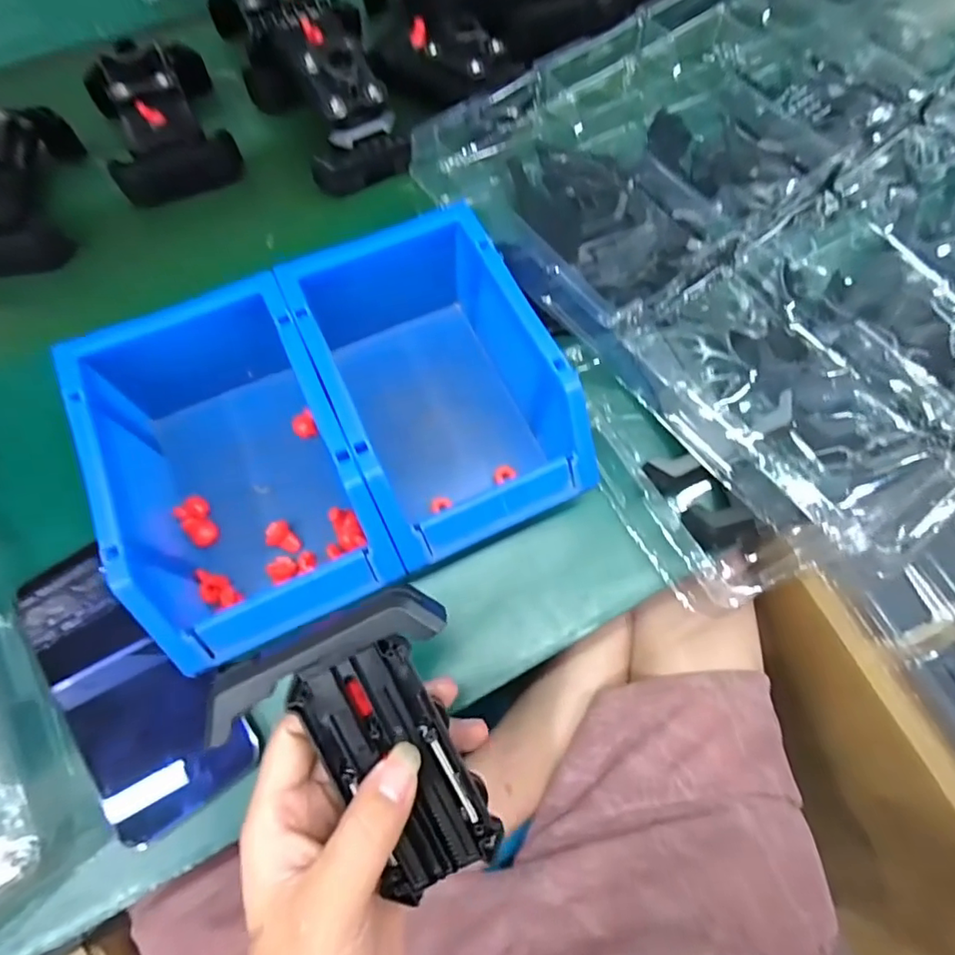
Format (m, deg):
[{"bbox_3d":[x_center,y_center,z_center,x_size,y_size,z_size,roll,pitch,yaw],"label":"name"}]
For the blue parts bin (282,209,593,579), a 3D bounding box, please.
[{"bbox_3d":[-0.022,-0.052,0.333,0.118,0.083,0.179,-24,71,-9],"label":"blue parts bin"}]

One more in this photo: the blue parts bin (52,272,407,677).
[{"bbox_3d":[-0.130,-0.006,0.314,0.120,0.084,0.183,-24,71,-9],"label":"blue parts bin"}]

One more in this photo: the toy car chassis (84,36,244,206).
[{"bbox_3d":[-0.249,-0.282,0.433,0.095,0.063,0.123,-22,70,-8],"label":"toy car chassis"}]

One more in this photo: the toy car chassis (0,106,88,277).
[{"bbox_3d":[-0.356,-0.221,0.408,0.095,0.064,0.133,-13,69,-5],"label":"toy car chassis"}]

